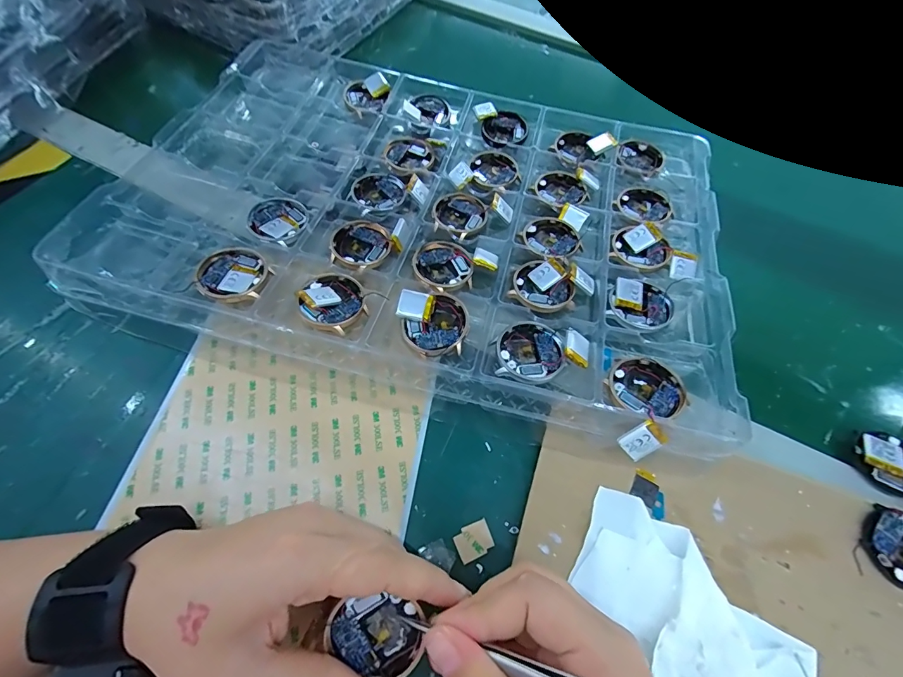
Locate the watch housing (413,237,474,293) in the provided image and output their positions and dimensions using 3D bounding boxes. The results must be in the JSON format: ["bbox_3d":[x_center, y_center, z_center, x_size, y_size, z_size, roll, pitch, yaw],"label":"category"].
[{"bbox_3d":[-0.006,-0.054,0.299,0.042,0.011,0.049,-8,61,-8],"label":"watch housing"}]

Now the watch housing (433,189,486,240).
[{"bbox_3d":[0.007,-0.102,0.331,0.042,0.013,0.052,1,60,-3],"label":"watch housing"}]

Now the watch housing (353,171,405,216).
[{"bbox_3d":[-0.059,-0.119,0.335,0.041,0.011,0.046,-8,61,-8],"label":"watch housing"}]

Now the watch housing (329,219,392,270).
[{"bbox_3d":[-0.066,-0.070,0.303,0.041,0.010,0.044,2,60,-3],"label":"watch housing"}]

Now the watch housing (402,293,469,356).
[{"bbox_3d":[-0.008,-0.006,0.265,0.043,0.014,0.039,-39,69,-22],"label":"watch housing"}]

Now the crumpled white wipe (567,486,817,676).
[{"bbox_3d":[0.118,0.143,0.208,0.065,0.015,0.123,-37,69,-22],"label":"crumpled white wipe"}]

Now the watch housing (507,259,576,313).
[{"bbox_3d":[0.067,-0.035,0.293,0.046,0.012,0.037,33,64,15],"label":"watch housing"}]

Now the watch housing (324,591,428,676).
[{"bbox_3d":[-0.035,0.134,0.181,0.042,0.011,0.033,20,74,-12],"label":"watch housing"}]

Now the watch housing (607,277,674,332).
[{"bbox_3d":[0.133,-0.023,0.285,0.045,0.008,0.039,4,60,-1],"label":"watch housing"}]

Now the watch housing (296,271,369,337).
[{"bbox_3d":[-0.079,-0.026,0.268,0.044,0.012,0.041,2,60,-3],"label":"watch housing"}]

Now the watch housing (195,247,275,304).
[{"bbox_3d":[-0.146,-0.042,0.272,0.048,0.005,0.043,39,65,17],"label":"watch housing"}]

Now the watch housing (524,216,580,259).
[{"bbox_3d":[0.079,-0.079,0.323,0.042,0.013,0.046,18,61,7],"label":"watch housing"}]

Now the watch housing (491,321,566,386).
[{"bbox_3d":[0.050,0.008,0.262,0.043,0.010,0.042,2,60,-3],"label":"watch housing"}]

